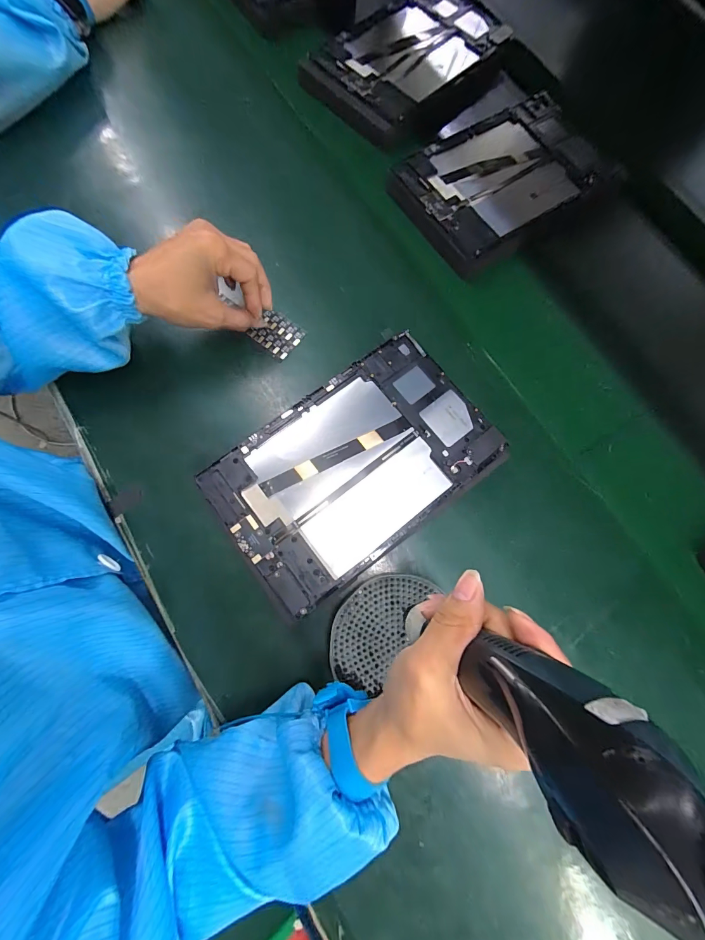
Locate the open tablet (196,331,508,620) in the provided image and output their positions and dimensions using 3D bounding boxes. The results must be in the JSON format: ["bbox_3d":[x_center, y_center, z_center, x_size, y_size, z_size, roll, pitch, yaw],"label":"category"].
[{"bbox_3d":[0.002,-0.006,0.321,0.235,0.010,0.147,-36,80,-9],"label":"open tablet"}]

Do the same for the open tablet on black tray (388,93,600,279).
[{"bbox_3d":[0.173,-0.336,0.417,0.233,0.021,0.153,-34,79,-8],"label":"open tablet on black tray"}]

